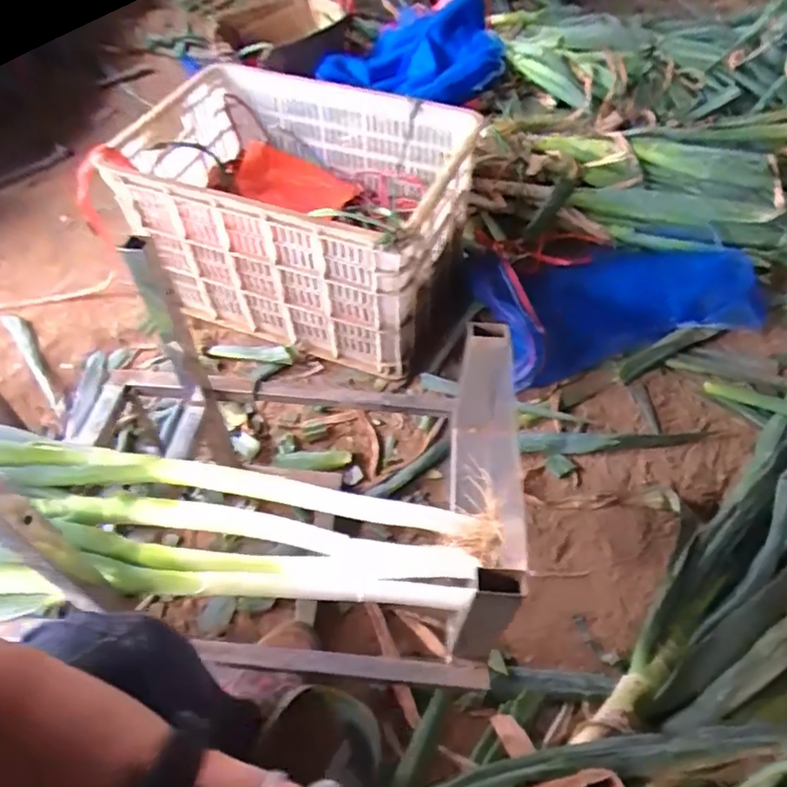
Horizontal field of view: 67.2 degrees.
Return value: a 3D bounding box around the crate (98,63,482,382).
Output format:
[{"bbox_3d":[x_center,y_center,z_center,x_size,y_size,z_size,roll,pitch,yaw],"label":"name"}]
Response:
[{"bbox_3d":[-0.156,-0.320,1.064,0.552,0.314,0.363,20,53,15],"label":"crate"}]

